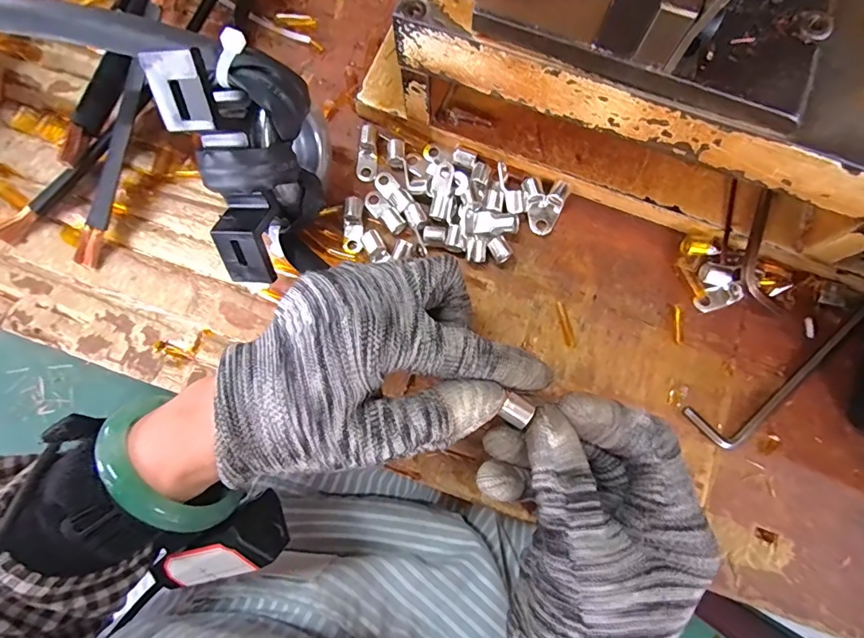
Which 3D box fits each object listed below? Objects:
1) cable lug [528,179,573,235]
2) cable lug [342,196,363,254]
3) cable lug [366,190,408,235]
[{"bbox_3d":[0.065,-0.064,0.258,0.019,0.010,0.030,34,81,8],"label":"cable lug"},{"bbox_3d":[-0.046,-0.054,0.261,0.011,0.006,0.031,4,102,2],"label":"cable lug"},{"bbox_3d":[-0.028,-0.063,0.259,0.012,0.005,0.031,-37,80,-6],"label":"cable lug"}]

